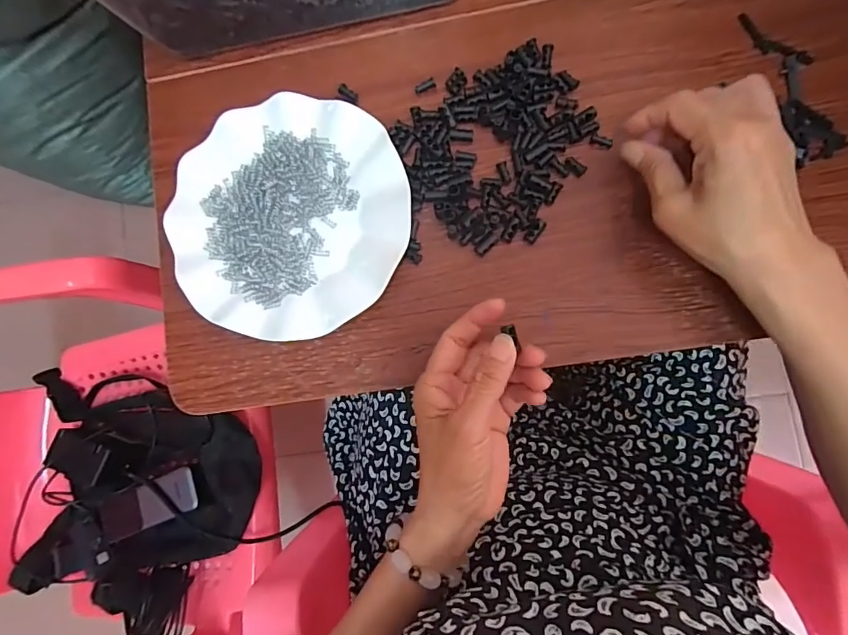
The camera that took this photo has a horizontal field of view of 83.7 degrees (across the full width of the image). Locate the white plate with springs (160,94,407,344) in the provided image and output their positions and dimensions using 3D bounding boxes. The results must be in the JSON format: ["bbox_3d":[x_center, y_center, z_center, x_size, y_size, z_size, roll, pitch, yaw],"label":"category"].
[{"bbox_3d":[-0.102,-0.076,0.367,0.179,0.027,0.180,-1,85,6],"label":"white plate with springs"}]

